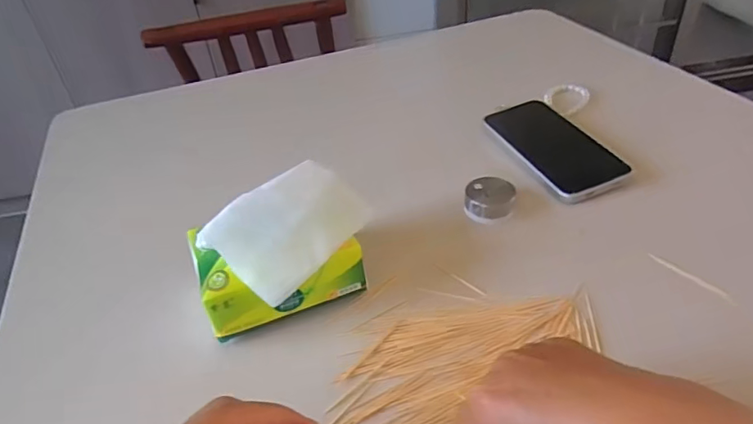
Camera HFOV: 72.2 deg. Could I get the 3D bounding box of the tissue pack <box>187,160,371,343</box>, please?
[{"bbox_3d":[-0.070,0.027,0.398,0.131,0.088,0.083,-18,40,-15],"label":"tissue pack"}]

